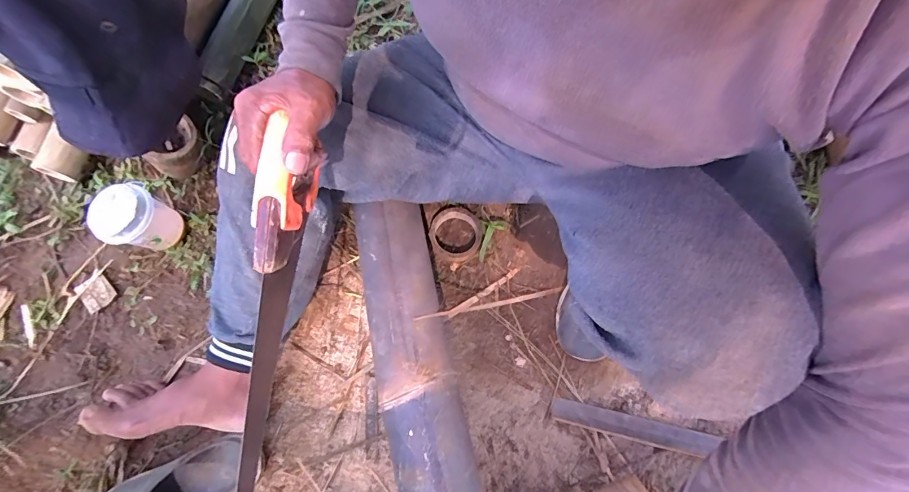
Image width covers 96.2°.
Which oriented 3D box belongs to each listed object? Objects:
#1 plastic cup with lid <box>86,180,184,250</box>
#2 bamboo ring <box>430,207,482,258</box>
[{"bbox_3d":[-0.460,-0.038,0.612,0.086,0.112,0.088,12,80,2],"label":"plastic cup with lid"},{"bbox_3d":[0.004,-0.021,0.655,0.080,0.029,0.078,0,79,0],"label":"bamboo ring"}]

